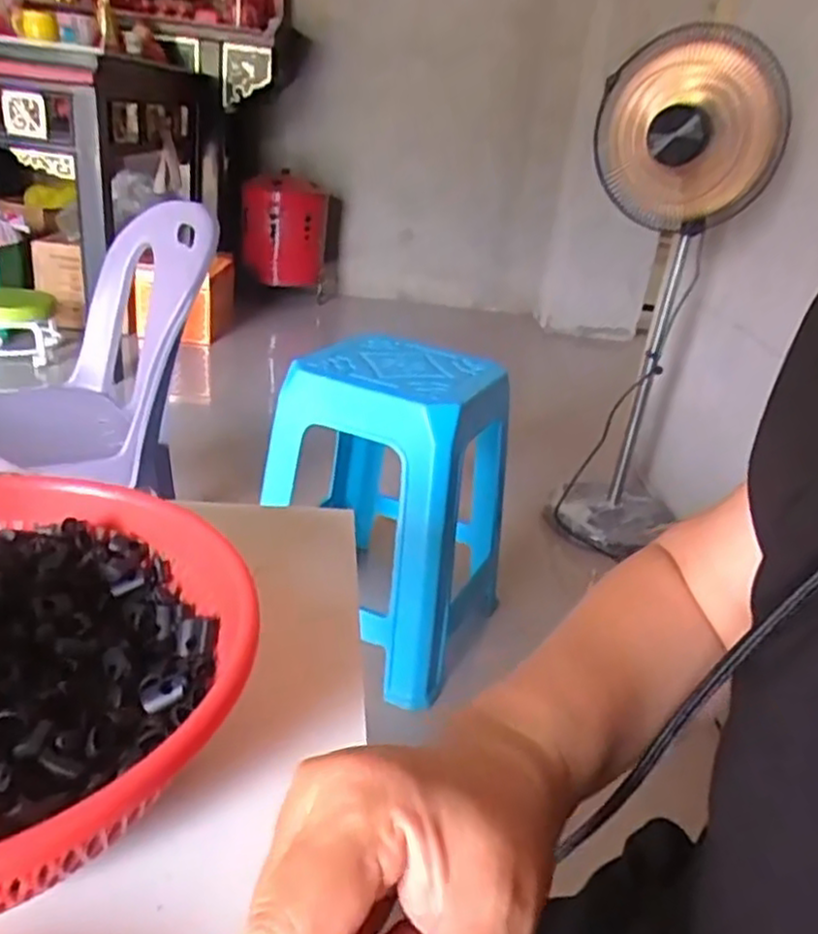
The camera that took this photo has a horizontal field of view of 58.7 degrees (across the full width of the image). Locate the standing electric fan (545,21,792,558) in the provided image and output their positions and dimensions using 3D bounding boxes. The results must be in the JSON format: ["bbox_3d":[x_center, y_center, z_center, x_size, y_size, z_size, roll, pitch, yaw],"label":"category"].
[{"bbox_3d":[0.485,-0.309,1.497,0.323,0.993,0.304,14,26,13],"label":"standing electric fan"}]

